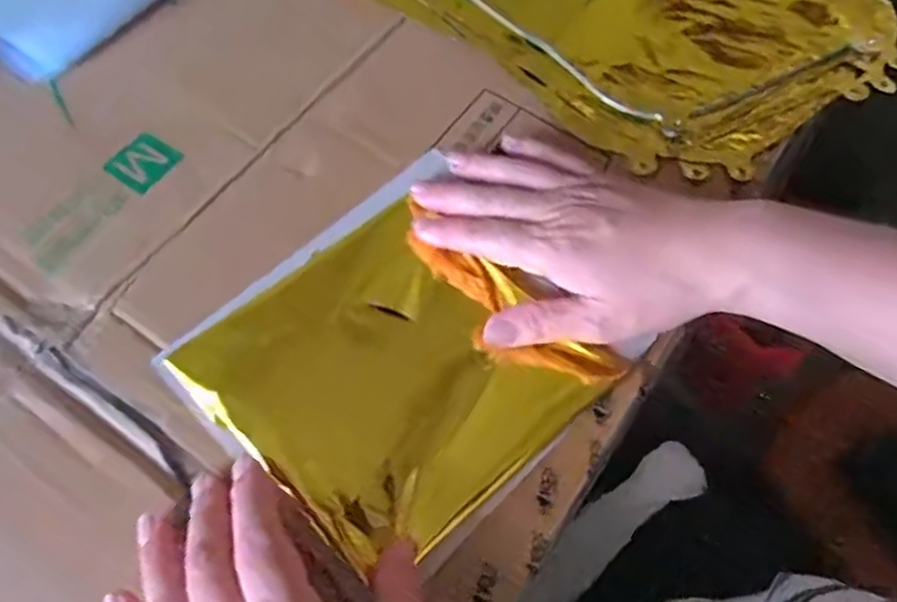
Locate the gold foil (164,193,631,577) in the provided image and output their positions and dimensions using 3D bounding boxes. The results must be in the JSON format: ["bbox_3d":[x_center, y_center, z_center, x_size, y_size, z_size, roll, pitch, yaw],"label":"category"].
[{"bbox_3d":[-0.021,0.032,0.327,0.143,0.028,0.151,42,69,18],"label":"gold foil"}]

